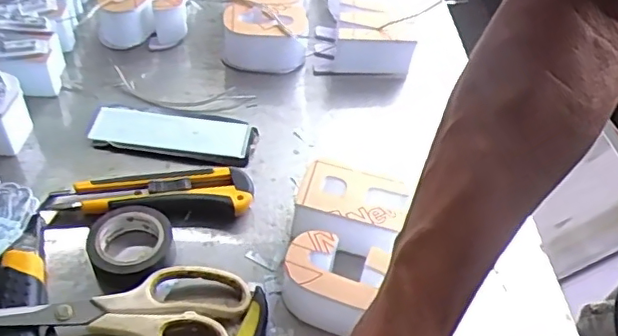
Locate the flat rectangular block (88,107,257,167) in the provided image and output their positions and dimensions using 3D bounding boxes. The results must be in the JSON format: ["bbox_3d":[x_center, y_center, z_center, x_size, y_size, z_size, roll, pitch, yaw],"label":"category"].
[{"bbox_3d":[-0.120,-0.030,0.515,0.139,0.013,0.052,7,46,1],"label":"flat rectangular block"}]

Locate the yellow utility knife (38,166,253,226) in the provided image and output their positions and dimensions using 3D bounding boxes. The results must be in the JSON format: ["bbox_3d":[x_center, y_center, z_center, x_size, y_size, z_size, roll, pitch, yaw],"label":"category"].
[{"bbox_3d":[-0.124,0.019,0.464,0.153,0.019,0.045,1,46,-5],"label":"yellow utility knife"}]

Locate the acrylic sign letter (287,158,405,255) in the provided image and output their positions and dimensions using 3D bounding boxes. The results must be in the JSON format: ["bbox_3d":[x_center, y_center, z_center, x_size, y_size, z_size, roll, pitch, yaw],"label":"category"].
[{"bbox_3d":[0.029,0.032,0.453,0.081,0.044,0.051,14,47,7],"label":"acrylic sign letter"}]

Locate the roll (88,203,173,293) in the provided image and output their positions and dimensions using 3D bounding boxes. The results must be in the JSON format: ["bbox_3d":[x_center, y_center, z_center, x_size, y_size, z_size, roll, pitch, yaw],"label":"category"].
[{"bbox_3d":[-0.130,0.057,0.425,0.057,0.019,0.060,3,46,-3],"label":"roll"}]

